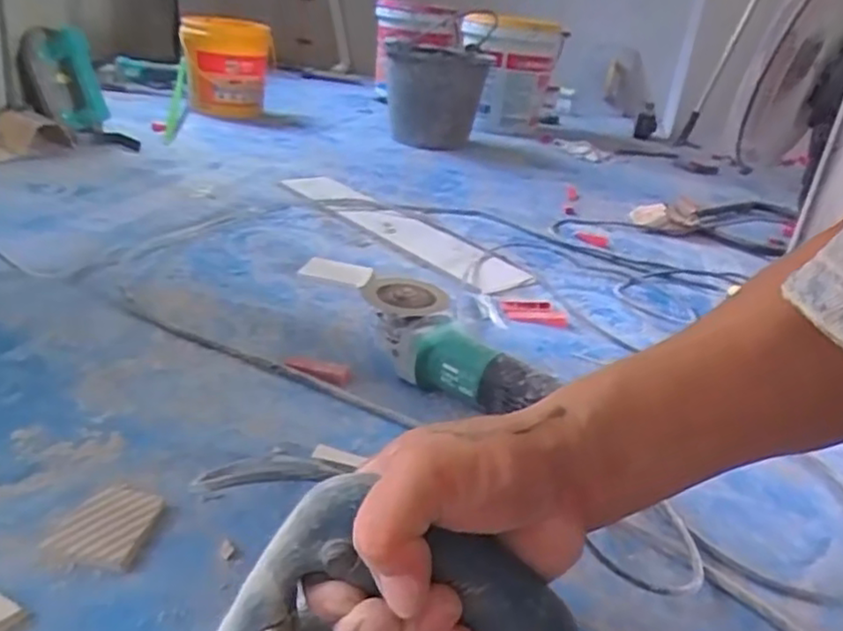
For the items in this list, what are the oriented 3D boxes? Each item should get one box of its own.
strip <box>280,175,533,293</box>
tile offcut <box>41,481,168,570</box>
[{"bbox_3d":[-0.040,-0.164,1.215,0.151,0.013,0.567,-17,36,-40],"label":"strip"},{"bbox_3d":[-0.232,0.155,0.513,0.065,0.007,0.071,12,27,8],"label":"tile offcut"}]

